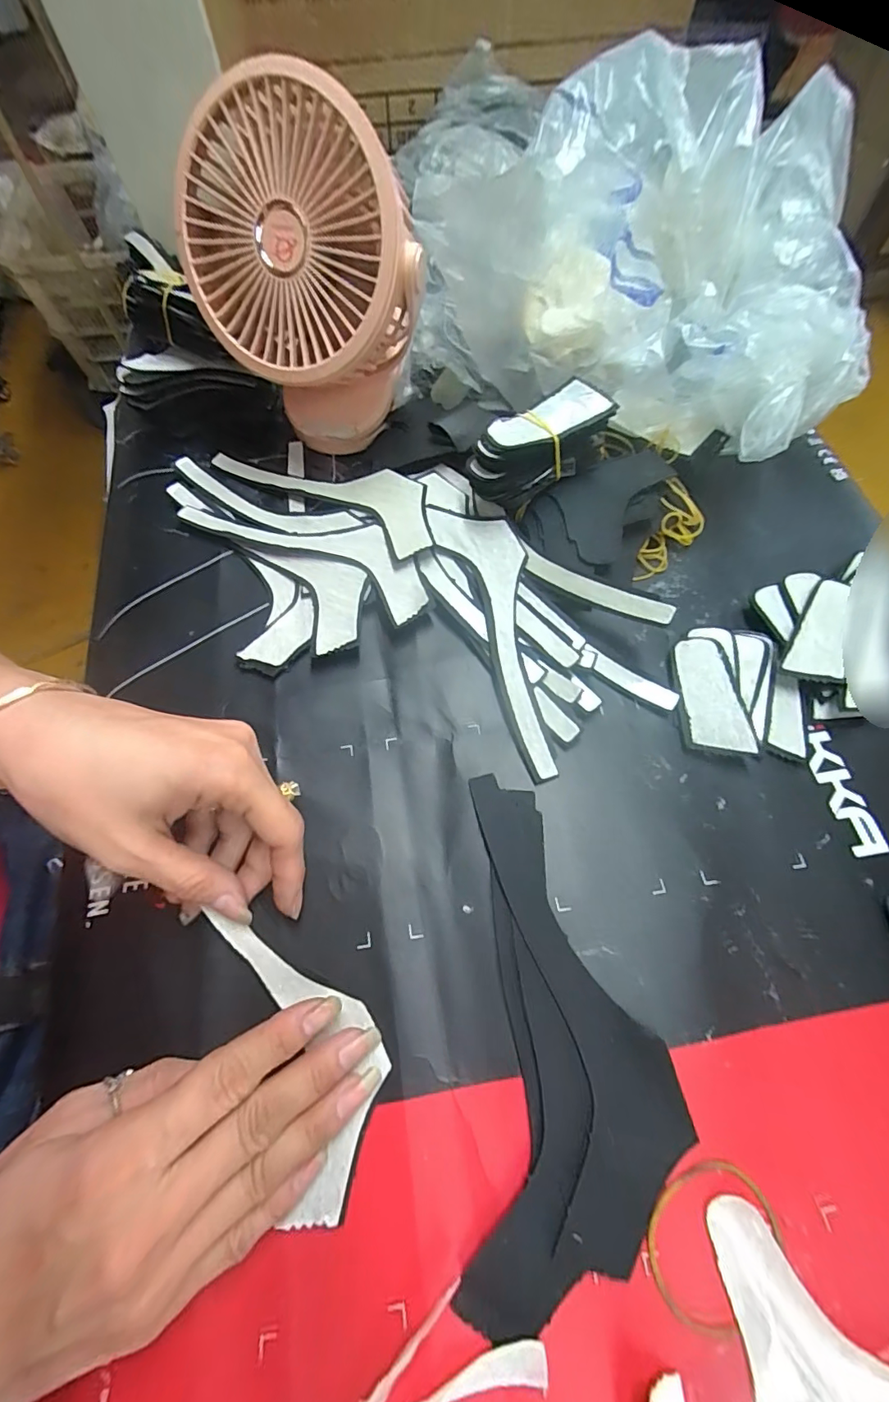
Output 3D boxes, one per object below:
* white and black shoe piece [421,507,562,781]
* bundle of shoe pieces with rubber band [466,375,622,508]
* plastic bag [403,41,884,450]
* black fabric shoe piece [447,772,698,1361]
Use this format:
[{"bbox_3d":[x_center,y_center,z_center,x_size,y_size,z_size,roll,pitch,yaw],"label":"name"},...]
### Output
[{"bbox_3d":[0.037,-0.046,0.285,0.045,0.018,0.182,-16,67,-6],"label":"white and black shoe piece"},{"bbox_3d":[0.055,-0.151,0.293,0.078,0.046,0.032,-26,68,-10],"label":"bundle of shoe pieces with rubber band"},{"bbox_3d":[0.118,-0.262,0.293,0.268,0.138,0.167,25,69,12],"label":"plastic bag"},{"bbox_3d":[0.054,0.135,0.209,0.083,0.007,0.195,3,66,3],"label":"black fabric shoe piece"}]

